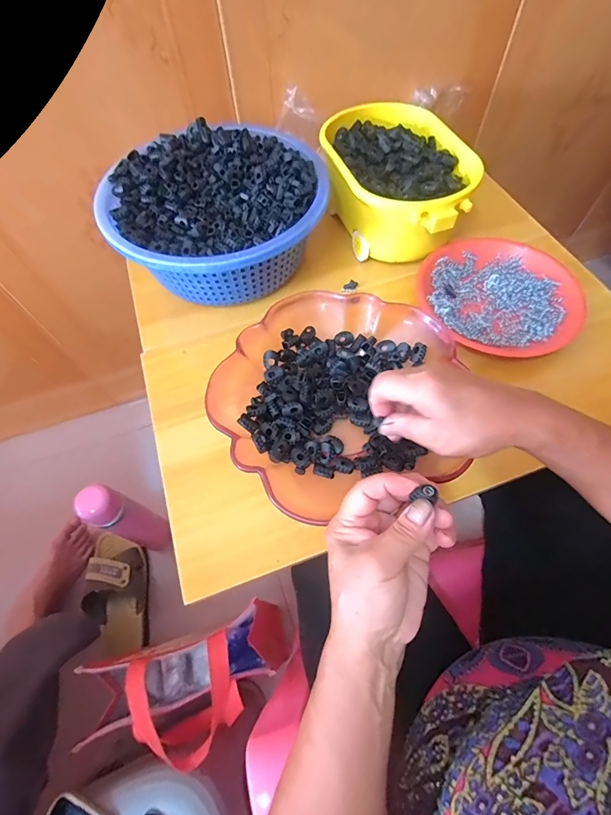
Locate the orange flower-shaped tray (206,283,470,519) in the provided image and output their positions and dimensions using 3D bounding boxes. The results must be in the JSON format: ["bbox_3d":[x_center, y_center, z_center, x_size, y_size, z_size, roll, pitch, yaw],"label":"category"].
[{"bbox_3d":[0.041,-0.019,0.397,0.260,0.063,0.227,-19,63,-7],"label":"orange flower-shaped tray"}]

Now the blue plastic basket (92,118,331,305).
[{"bbox_3d":[-0.110,-0.245,0.504,0.250,0.119,0.267,-1,62,2],"label":"blue plastic basket"}]

